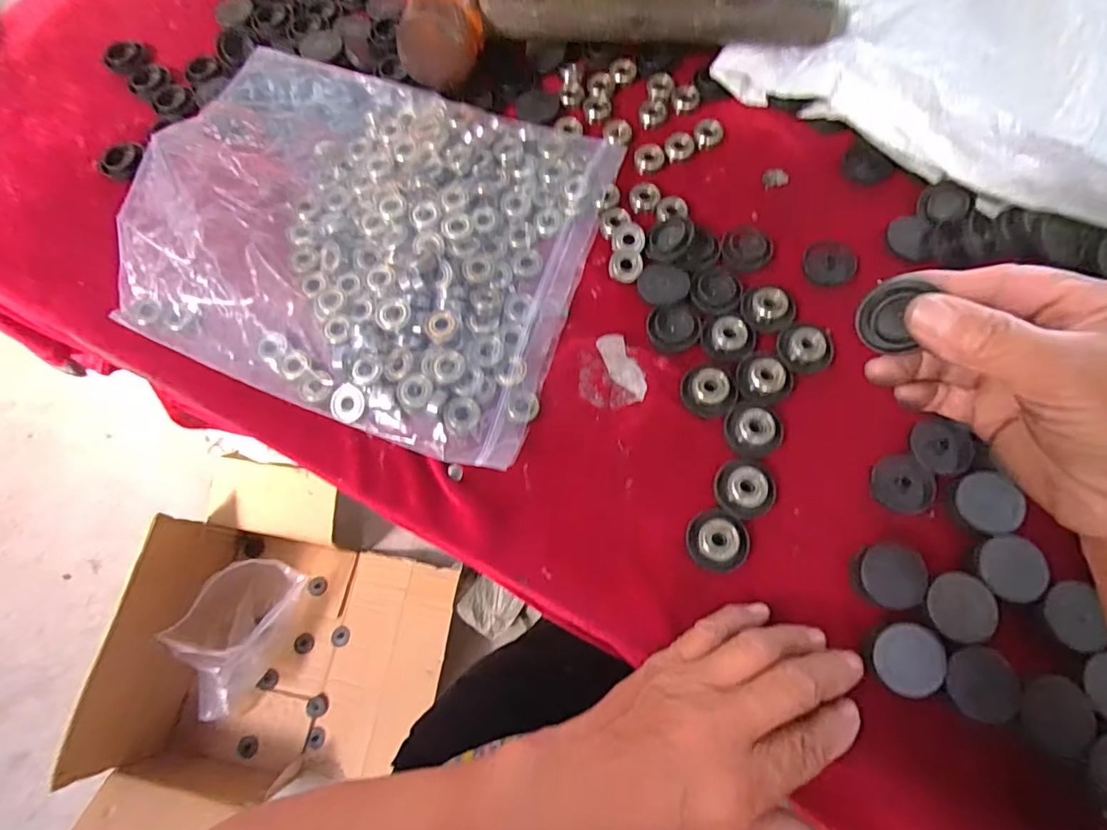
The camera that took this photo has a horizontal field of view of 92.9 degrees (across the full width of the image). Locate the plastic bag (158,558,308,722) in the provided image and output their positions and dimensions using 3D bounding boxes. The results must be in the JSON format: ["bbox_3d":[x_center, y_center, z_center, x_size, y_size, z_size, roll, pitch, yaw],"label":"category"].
[{"bbox_3d":[-0.544,0.373,0.915,0.135,0.131,0.240,23,72,10],"label":"plastic bag"}]

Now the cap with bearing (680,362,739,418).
[{"bbox_3d":[0.094,-0.016,0.314,0.032,0.016,0.031,-1,70,2],"label":"cap with bearing"}]

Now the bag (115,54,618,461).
[{"bbox_3d":[-0.119,-0.122,0.345,0.277,0.048,0.250,16,71,8],"label":"bag"}]

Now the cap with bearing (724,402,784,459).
[{"bbox_3d":[0.119,0.007,0.308,0.036,0.011,0.032,-40,73,-12],"label":"cap with bearing"}]

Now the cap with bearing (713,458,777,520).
[{"bbox_3d":[0.109,0.039,0.299,0.031,0.011,0.037,21,72,10],"label":"cap with bearing"}]

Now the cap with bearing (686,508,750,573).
[{"bbox_3d":[0.090,0.068,0.290,0.031,0.010,0.033,-1,70,2],"label":"cap with bearing"}]

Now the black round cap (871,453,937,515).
[{"bbox_3d":[0.199,0.039,0.299,0.033,0.006,0.032,-1,70,2],"label":"black round cap"}]

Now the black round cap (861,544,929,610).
[{"bbox_3d":[0.179,0.085,0.278,0.030,0.010,0.031,7,70,5],"label":"black round cap"}]

